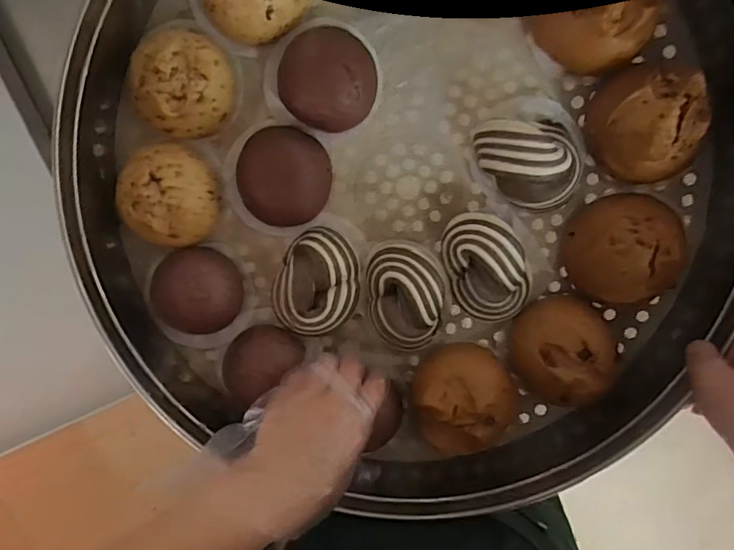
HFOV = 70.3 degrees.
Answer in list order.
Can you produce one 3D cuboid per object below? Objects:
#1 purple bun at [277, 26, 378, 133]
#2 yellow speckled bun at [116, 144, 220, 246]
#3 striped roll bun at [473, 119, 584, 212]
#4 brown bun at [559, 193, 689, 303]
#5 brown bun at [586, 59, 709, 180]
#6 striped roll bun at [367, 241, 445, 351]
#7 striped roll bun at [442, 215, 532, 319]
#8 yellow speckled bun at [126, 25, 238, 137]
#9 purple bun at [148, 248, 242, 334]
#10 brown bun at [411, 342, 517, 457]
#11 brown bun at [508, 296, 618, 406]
[{"bbox_3d":[-0.031,-0.151,0.411,0.073,0.042,0.069,0,96,4],"label":"purple bun"},{"bbox_3d":[-0.164,-0.064,0.428,0.080,0.049,0.080,42,97,-1],"label":"yellow speckled bun"},{"bbox_3d":[0.127,-0.091,0.417,0.078,0.038,0.077,0,96,4],"label":"striped roll bun"},{"bbox_3d":[0.207,-0.020,0.412,0.085,0.047,0.082,0,96,4],"label":"brown bun"},{"bbox_3d":[0.211,-0.115,0.402,0.074,0.059,0.077,0,96,4],"label":"brown bun"},{"bbox_3d":[0.032,0.019,0.438,0.070,0.039,0.090,-2,96,4],"label":"striped roll bun"},{"bbox_3d":[0.099,-0.006,0.431,0.061,0.038,0.092,-17,95,6],"label":"striped roll bun"},{"bbox_3d":[-0.146,-0.150,0.412,0.077,0.051,0.079,0,96,4],"label":"yellow speckled bun"},{"bbox_3d":[-0.145,0.014,0.443,0.070,0.042,0.072,0,96,4],"label":"purple bun"},{"bbox_3d":[0.083,0.106,0.444,0.086,0.051,0.082,0,96,4],"label":"brown bun"},{"bbox_3d":[0.161,0.061,0.435,0.080,0.049,0.081,0,96,4],"label":"brown bun"}]

